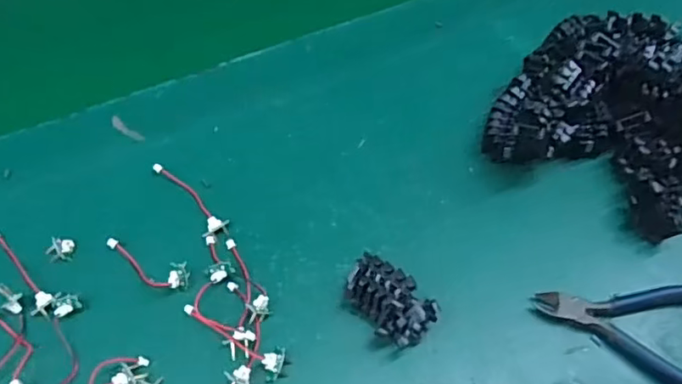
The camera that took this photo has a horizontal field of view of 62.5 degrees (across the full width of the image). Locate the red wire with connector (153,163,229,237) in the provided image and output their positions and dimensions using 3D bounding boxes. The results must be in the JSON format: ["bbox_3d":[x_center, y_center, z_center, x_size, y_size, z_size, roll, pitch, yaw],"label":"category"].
[{"bbox_3d":[-0.091,0.003,0.332,0.015,0.006,0.062,-38,65,-22],"label":"red wire with connector"}]

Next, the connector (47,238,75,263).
[{"bbox_3d":[-0.155,0.032,0.312,0.014,0.004,0.014,-2,57,-2],"label":"connector"}]

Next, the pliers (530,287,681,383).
[{"bbox_3d":[0.162,0.070,0.291,0.117,0.010,0.060,17,59,10],"label":"pliers"}]

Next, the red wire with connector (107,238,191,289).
[{"bbox_3d":[-0.107,0.039,0.304,0.052,0.012,0.014,20,59,12],"label":"red wire with connector"}]

